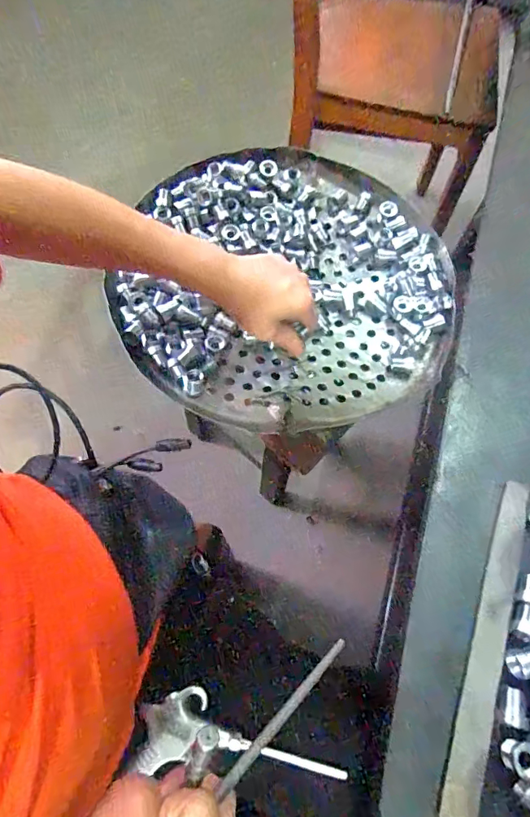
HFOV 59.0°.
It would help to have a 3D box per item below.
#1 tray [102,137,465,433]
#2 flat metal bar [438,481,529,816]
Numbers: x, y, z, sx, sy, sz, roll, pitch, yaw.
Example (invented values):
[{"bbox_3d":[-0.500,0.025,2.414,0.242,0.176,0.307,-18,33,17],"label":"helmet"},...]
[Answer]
[{"bbox_3d":[0.024,-0.147,0.537,0.372,0.061,0.355,1,66,-2],"label":"tray"},{"bbox_3d":[0.171,0.169,0.351,0.023,0.009,0.248,23,67,7],"label":"flat metal bar"}]

